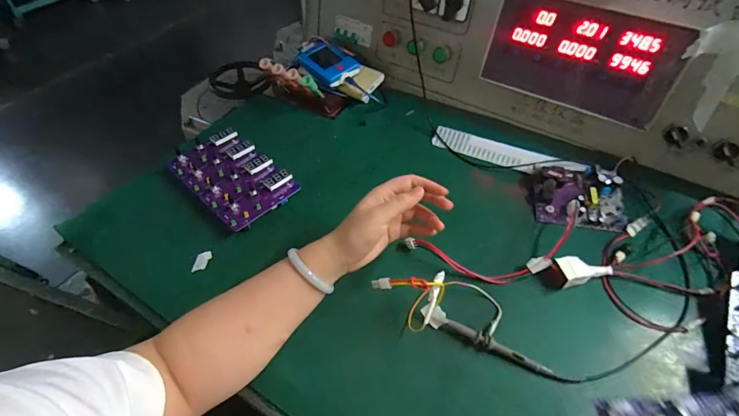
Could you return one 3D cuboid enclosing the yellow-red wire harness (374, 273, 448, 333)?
[{"bbox_3d":[0.048,0.106,0.427,0.083,0.075,0.043,-9,50,-8],"label":"yellow-red wire harness"}]

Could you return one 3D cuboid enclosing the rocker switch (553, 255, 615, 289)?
[{"bbox_3d":[0.265,0.074,0.478,0.067,0.023,0.031,-12,50,-10],"label":"rocker switch"}]

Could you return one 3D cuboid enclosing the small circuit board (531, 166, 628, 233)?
[{"bbox_3d":[0.299,-0.019,0.552,0.121,0.039,0.097,7,49,6],"label":"small circuit board"}]

